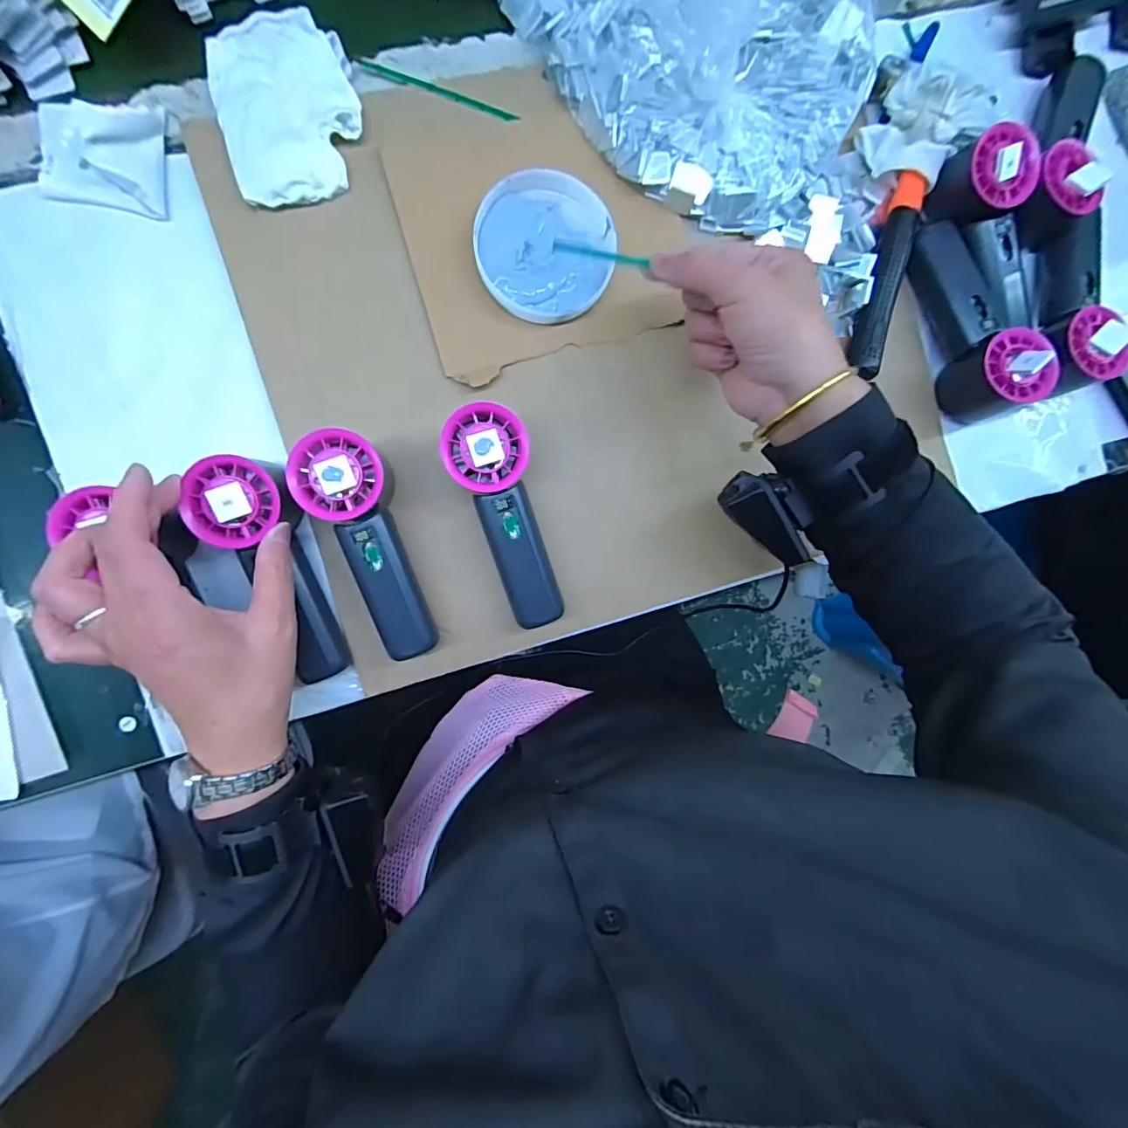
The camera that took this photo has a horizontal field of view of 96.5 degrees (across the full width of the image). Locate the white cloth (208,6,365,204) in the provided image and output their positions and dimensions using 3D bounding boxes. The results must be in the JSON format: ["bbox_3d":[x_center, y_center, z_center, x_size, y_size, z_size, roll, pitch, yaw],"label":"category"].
[{"bbox_3d":[-0.187,-0.310,0.344,0.090,0.014,0.117,-15,94,-6],"label":"white cloth"}]

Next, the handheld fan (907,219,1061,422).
[{"bbox_3d":[0.316,-0.191,0.392,0.058,0.054,0.158,-24,95,-5],"label":"handheld fan"}]

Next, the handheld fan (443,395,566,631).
[{"bbox_3d":[-0.042,-0.030,0.357,0.053,0.056,0.150,-13,94,-6],"label":"handheld fan"}]

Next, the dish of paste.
[{"bbox_3d":[-0.013,-0.227,0.366,0.098,0.023,0.094,0,92,-7],"label":"dish of paste"}]

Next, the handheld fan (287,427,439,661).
[{"bbox_3d":[-0.125,-0.013,0.346,0.055,0.055,0.153,-26,95,-5],"label":"handheld fan"}]

